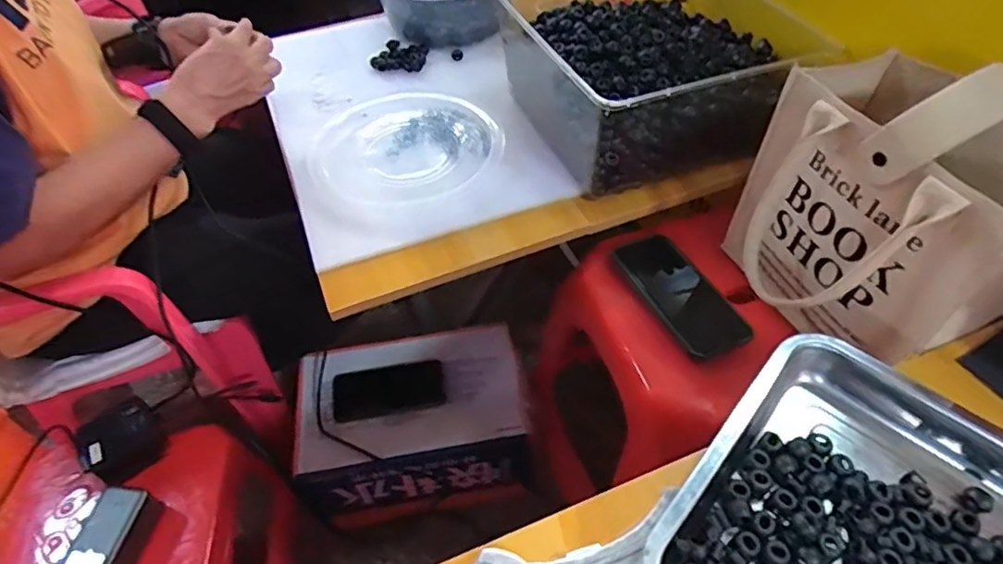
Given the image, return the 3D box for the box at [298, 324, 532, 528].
[{"bbox_3d":[-0.132,0.220,0.916,0.324,0.167,0.215,-10,51,-6],"label":"box"}]

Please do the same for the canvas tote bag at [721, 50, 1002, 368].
[{"bbox_3d":[0.334,-0.073,0.508,0.202,0.206,0.235,-24,53,-16],"label":"canvas tote bag"}]

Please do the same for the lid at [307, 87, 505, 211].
[{"bbox_3d":[-0.123,-0.169,0.740,0.227,0.024,0.228,-1,50,2],"label":"lid"}]

